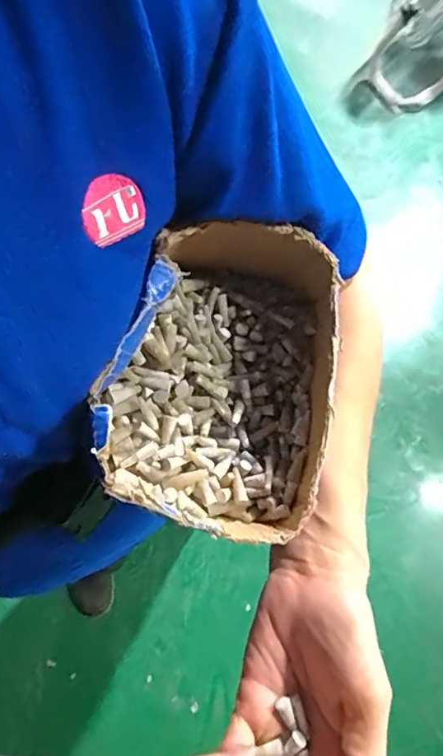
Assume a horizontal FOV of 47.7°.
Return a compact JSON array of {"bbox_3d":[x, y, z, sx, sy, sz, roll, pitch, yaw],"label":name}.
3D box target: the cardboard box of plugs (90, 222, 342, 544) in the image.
[{"bbox_3d":[0.003,-0.004,0.283,0.122,0.072,0.169,21,69,-10],"label":"cardboard box of plugs"}]

